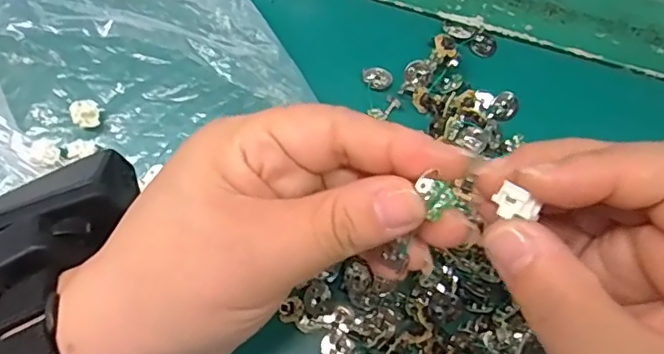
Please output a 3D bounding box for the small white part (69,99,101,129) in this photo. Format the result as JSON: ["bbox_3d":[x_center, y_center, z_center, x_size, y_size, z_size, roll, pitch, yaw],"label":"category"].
[{"bbox_3d":[-0.127,-0.033,0.299,0.016,0.010,0.014,43,77,11],"label":"small white part"}]

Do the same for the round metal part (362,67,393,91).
[{"bbox_3d":[0.024,-0.053,0.308,0.016,0.004,0.014,33,75,8],"label":"round metal part"}]

